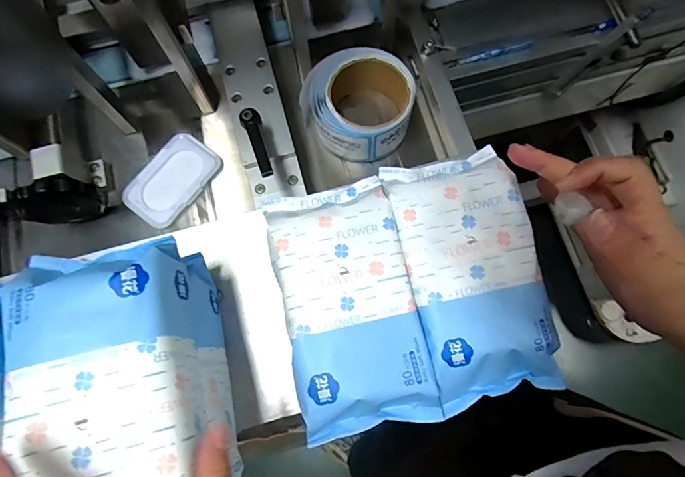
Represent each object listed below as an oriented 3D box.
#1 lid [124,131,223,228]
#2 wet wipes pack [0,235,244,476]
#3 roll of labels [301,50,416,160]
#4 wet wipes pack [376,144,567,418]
[{"bbox_3d":[-0.176,-0.061,0.444,0.060,0.010,0.097,35,79,10],"label":"lid"},{"bbox_3d":[-0.137,0.094,0.286,0.095,0.107,0.172,-14,75,-2],"label":"wet wipes pack"},{"bbox_3d":[0.017,-0.133,0.433,0.104,0.050,0.099,0,75,1],"label":"roll of labels"},{"bbox_3d":[0.098,0.025,0.328,0.095,0.036,0.187,-13,75,-2],"label":"wet wipes pack"}]

